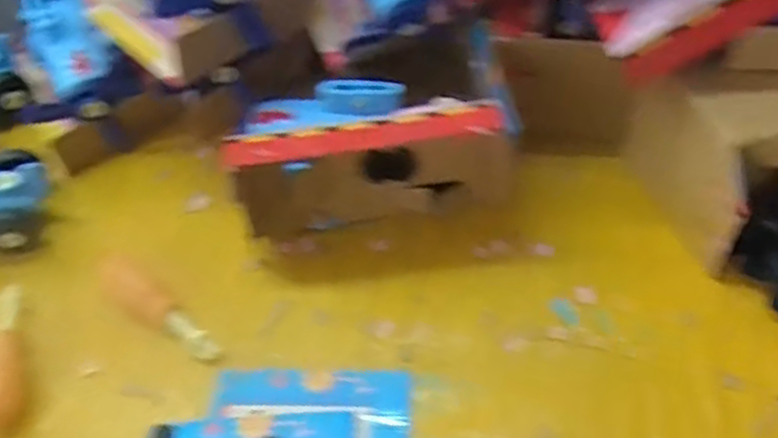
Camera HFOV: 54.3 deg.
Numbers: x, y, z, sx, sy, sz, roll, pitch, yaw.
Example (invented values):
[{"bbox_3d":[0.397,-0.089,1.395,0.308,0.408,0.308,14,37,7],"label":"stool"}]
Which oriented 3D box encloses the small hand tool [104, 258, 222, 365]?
[{"bbox_3d":[-0.139,0.054,0.447,0.092,0.014,0.022,32,61,26],"label":"small hand tool"}]

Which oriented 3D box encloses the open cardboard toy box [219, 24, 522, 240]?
[{"bbox_3d":[-0.009,-0.044,0.464,0.163,0.092,0.088,-8,52,-1],"label":"open cardboard toy box"}]

